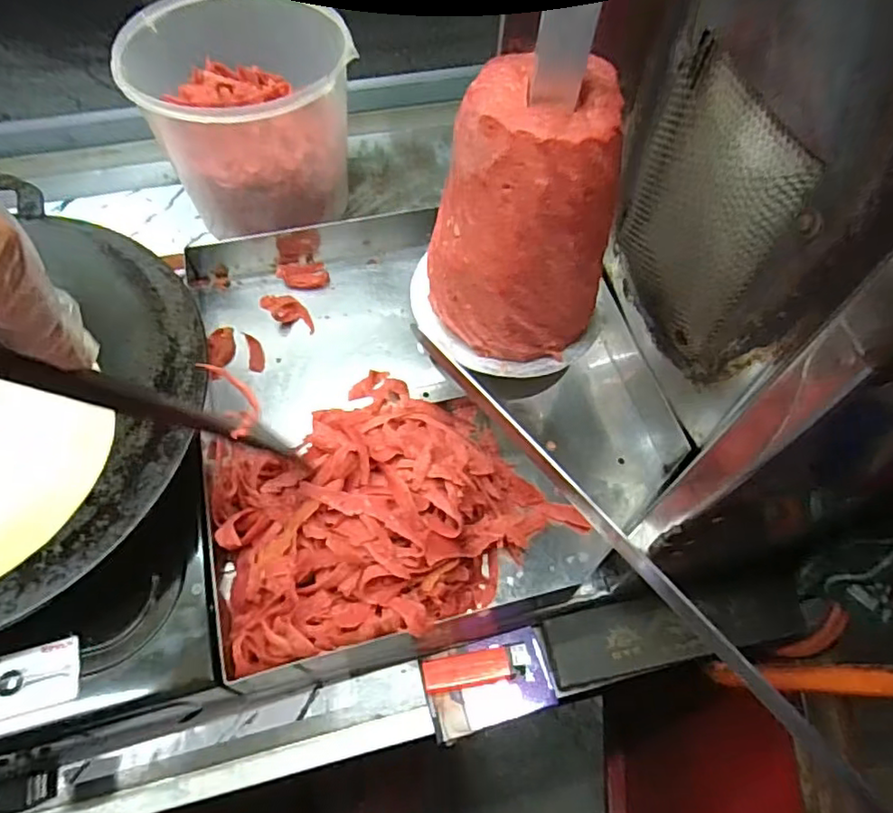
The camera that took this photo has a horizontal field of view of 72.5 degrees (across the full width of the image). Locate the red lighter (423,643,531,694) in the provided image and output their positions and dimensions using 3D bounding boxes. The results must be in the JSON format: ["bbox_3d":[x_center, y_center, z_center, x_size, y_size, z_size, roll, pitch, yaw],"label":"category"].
[{"bbox_3d":[0.023,0.197,0.460,0.078,0.015,0.023,-6,59,-8],"label":"red lighter"}]

